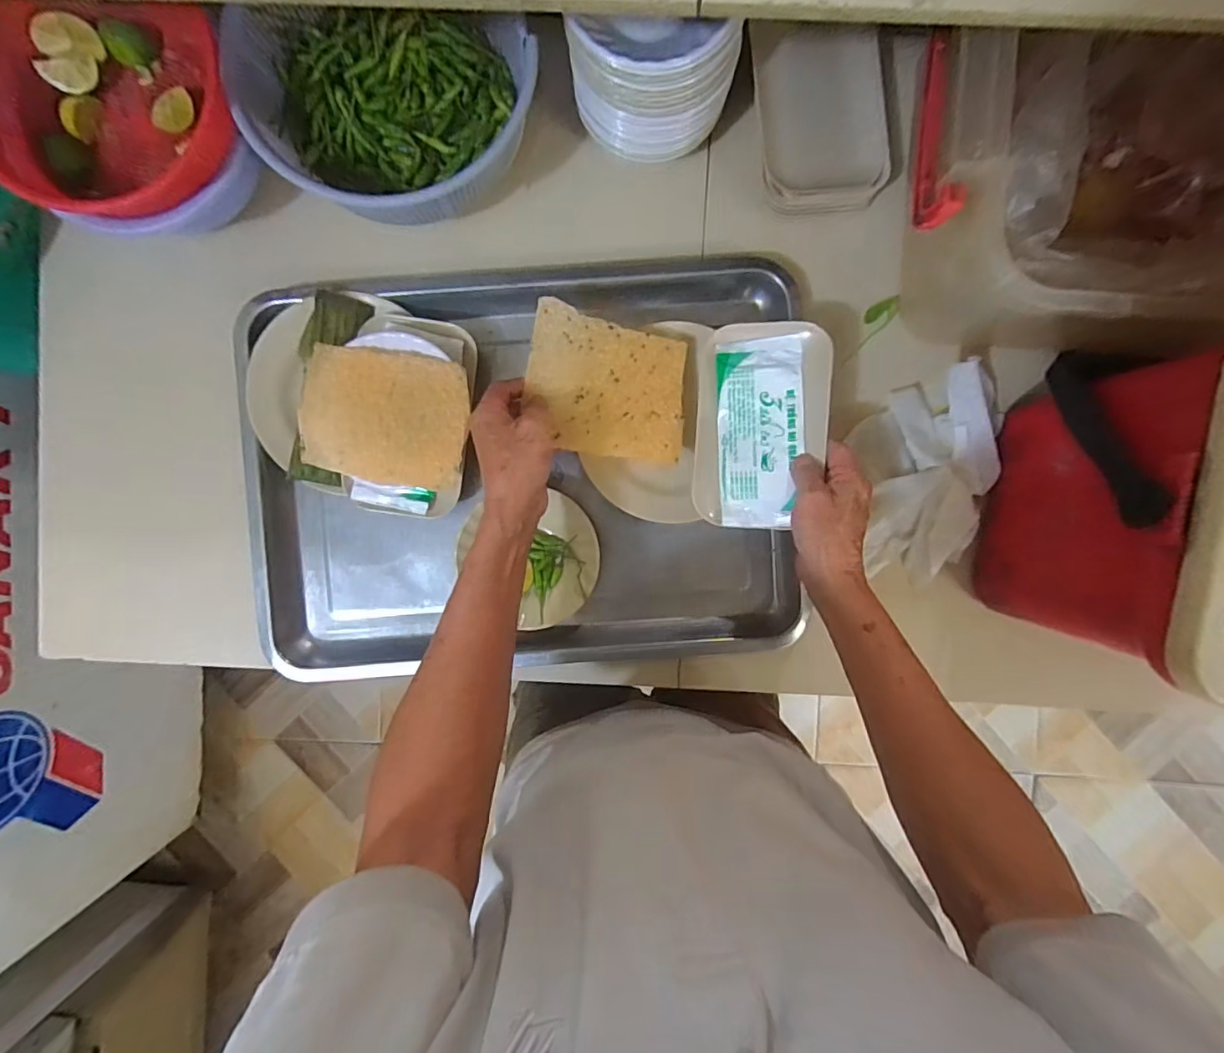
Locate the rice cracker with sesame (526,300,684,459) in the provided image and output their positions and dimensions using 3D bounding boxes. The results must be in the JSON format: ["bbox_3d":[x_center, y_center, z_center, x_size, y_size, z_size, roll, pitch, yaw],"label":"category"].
[{"bbox_3d":[-0.002,-0.114,0.452,0.132,0.004,0.107,9,94,-13],"label":"rice cracker with sesame"}]

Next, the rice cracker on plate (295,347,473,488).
[{"bbox_3d":[-0.184,-0.088,0.446,0.129,0.011,0.103,8,92,-1],"label":"rice cracker on plate"}]

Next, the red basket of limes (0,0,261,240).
[{"bbox_3d":[-0.366,-0.302,0.417,0.186,0.073,0.146,-13,92,0],"label":"red basket of limes"}]

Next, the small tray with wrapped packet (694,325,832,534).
[{"bbox_3d":[0.120,-0.082,0.445,0.102,0.014,0.163,3,89,14],"label":"small tray with wrapped packet"}]

